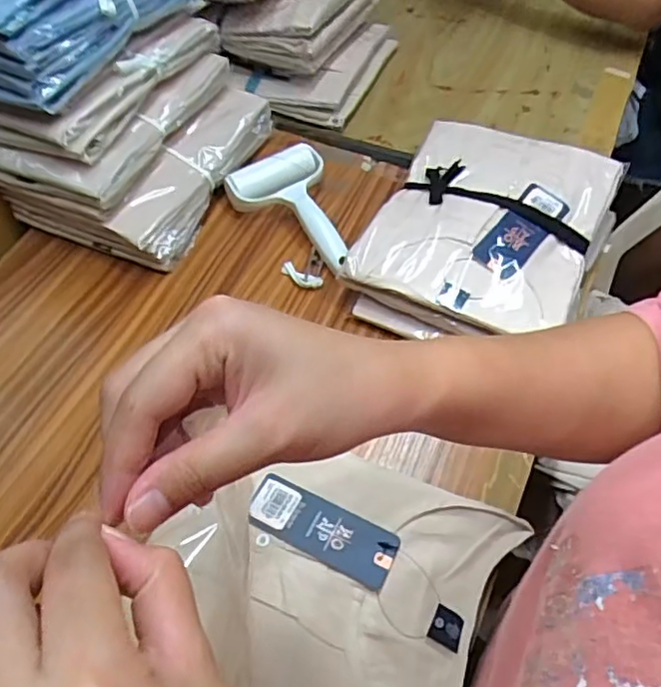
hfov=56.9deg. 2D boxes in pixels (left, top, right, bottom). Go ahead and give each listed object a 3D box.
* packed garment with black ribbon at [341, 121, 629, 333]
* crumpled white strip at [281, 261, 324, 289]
[{"bbox_3d":[0.161,-0.129,0.617,0.206,0.033,0.249,22,60,19],"label":"packed garment with black ribbon"},{"bbox_3d":[-0.032,-0.073,0.653,0.046,0.009,0.018,23,60,19],"label":"crumpled white strip"}]

